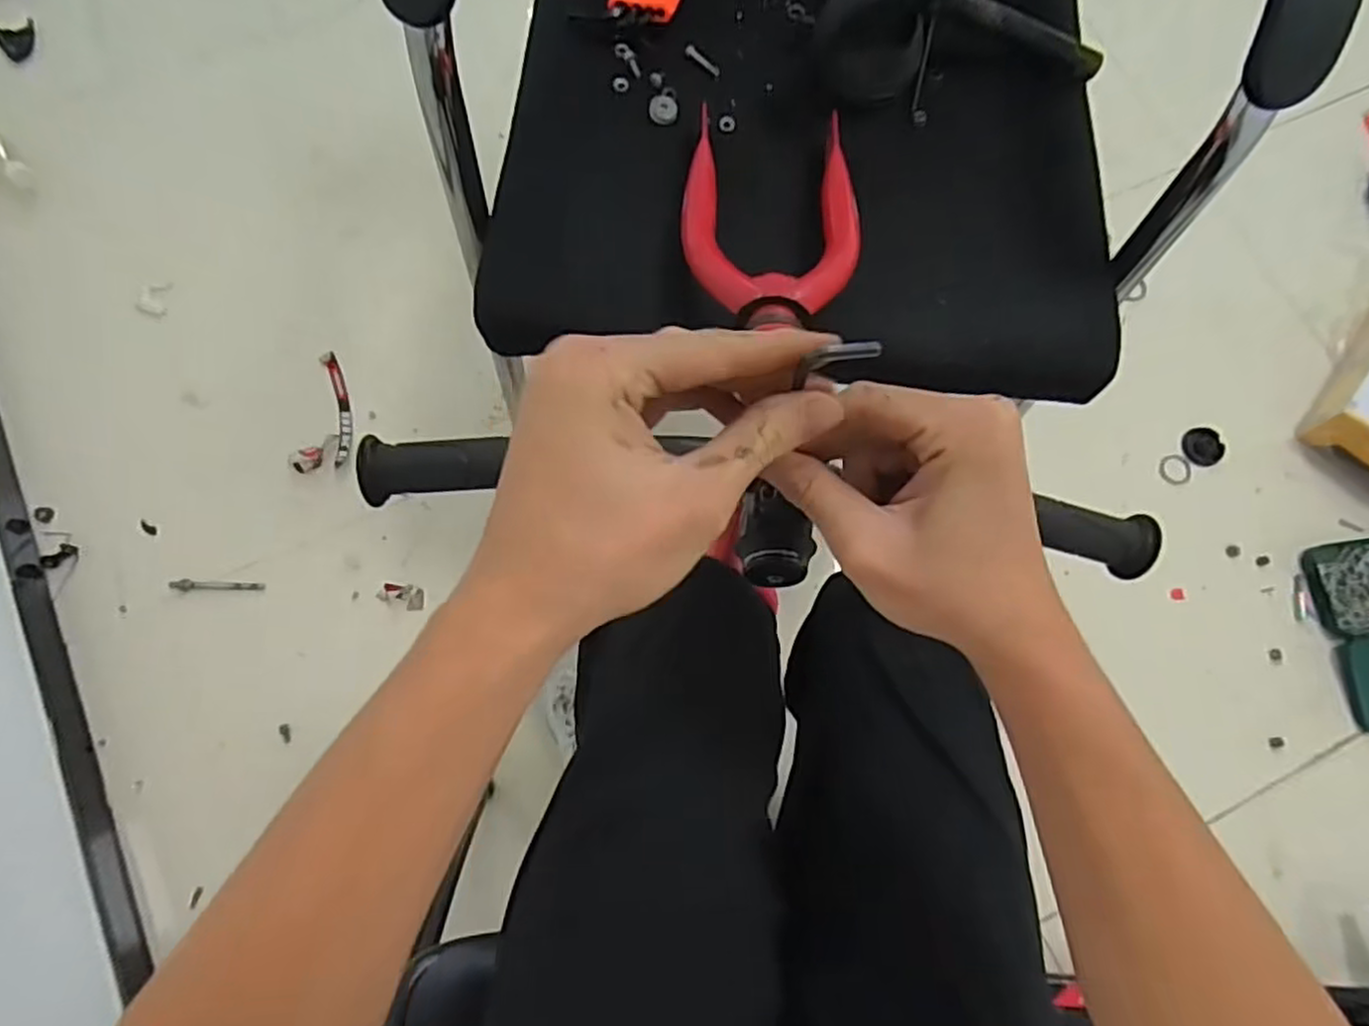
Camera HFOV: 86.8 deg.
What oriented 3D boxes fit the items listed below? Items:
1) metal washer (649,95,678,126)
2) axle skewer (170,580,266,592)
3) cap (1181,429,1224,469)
[{"bbox_3d":[-0.016,-0.315,0.566,0.023,0.004,0.025,-1,78,-1],"label":"metal washer"},{"bbox_3d":[-0.593,0.093,0.920,0.112,0.019,0.013,0,78,-1],"label":"axle skewer"},{"bbox_3d":[0.726,-0.092,1.011,0.055,0.008,0.055,0,78,-1],"label":"cap"}]

